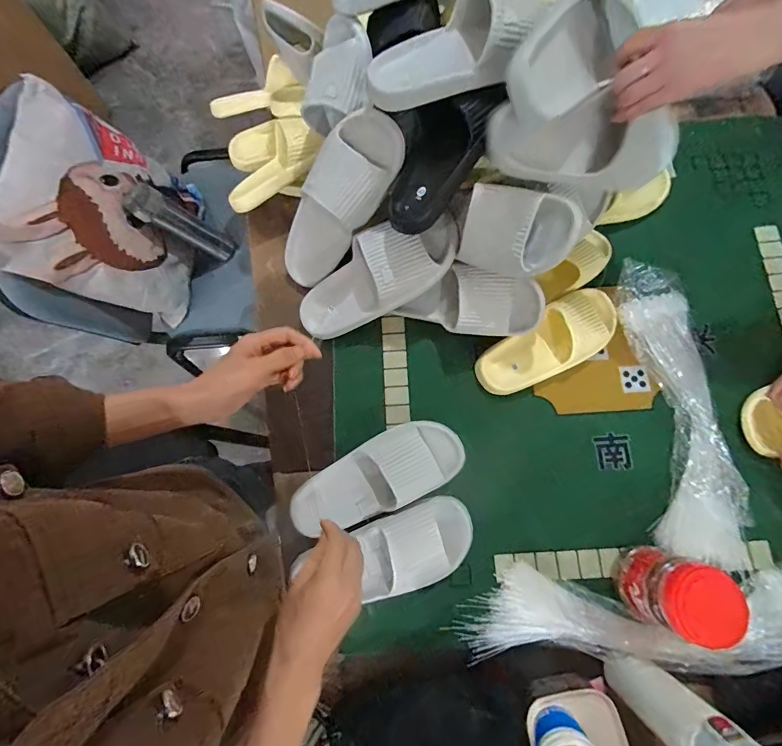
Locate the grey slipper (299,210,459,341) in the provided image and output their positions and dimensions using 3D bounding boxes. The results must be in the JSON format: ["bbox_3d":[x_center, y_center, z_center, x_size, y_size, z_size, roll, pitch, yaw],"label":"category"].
[{"bbox_3d":[-0.031,-0.148,0.625,0.288,0.069,0.102,-28,74,19],"label":"grey slipper"}]

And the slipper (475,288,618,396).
[{"bbox_3d":[0.259,-0.047,0.648,0.252,0.058,0.100,-32,76,-7],"label":"slipper"}]

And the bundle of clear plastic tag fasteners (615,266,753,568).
[{"bbox_3d":[0.435,0.049,0.618,0.122,0.051,0.464,-3,75,1],"label":"bundle of clear plastic tag fasteners"}]

